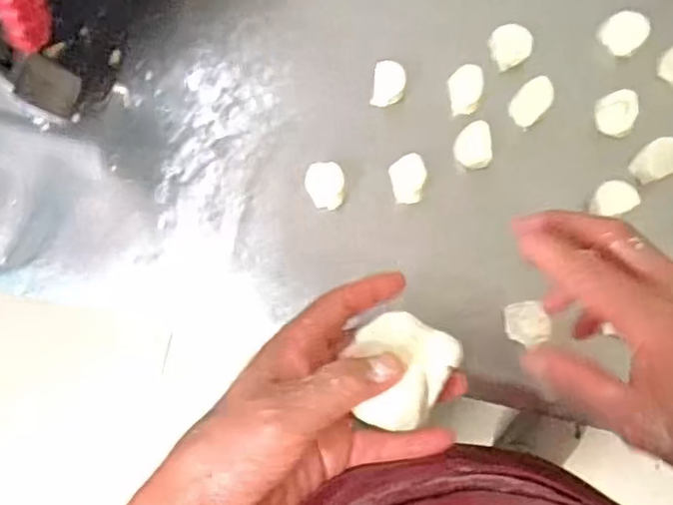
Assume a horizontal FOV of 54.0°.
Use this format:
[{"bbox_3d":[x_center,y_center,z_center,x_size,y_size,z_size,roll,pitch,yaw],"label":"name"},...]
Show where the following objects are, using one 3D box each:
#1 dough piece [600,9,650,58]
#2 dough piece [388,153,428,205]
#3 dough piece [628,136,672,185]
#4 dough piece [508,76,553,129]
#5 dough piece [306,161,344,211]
[{"bbox_3d":[0.254,-0.194,0.584,0.036,0.026,0.030,43,87,7],"label":"dough piece"},{"bbox_3d":[0.065,-0.064,0.596,0.030,0.040,0.041,-12,83,1],"label":"dough piece"},{"bbox_3d":[0.279,-0.079,0.579,0.044,0.033,0.032,-35,83,-2],"label":"dough piece"},{"bbox_3d":[0.173,-0.133,0.590,0.029,0.029,0.041,43,87,7],"label":"dough piece"},{"bbox_3d":[-0.010,-0.058,0.592,0.033,0.027,0.041,-3,83,3],"label":"dough piece"}]

